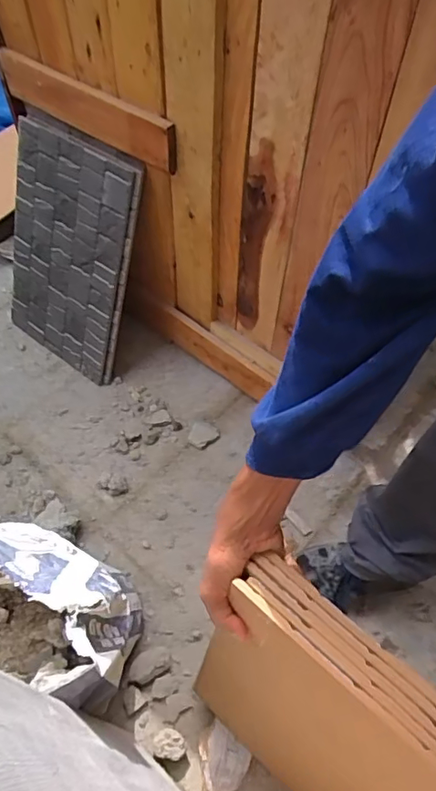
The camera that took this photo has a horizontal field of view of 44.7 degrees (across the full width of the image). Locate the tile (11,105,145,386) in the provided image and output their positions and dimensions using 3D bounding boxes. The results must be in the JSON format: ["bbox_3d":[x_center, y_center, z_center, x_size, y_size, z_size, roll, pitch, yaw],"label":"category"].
[{"bbox_3d":[-0.306,-0.284,1.074,0.321,0.462,0.025,34,38,20],"label":"tile"}]

